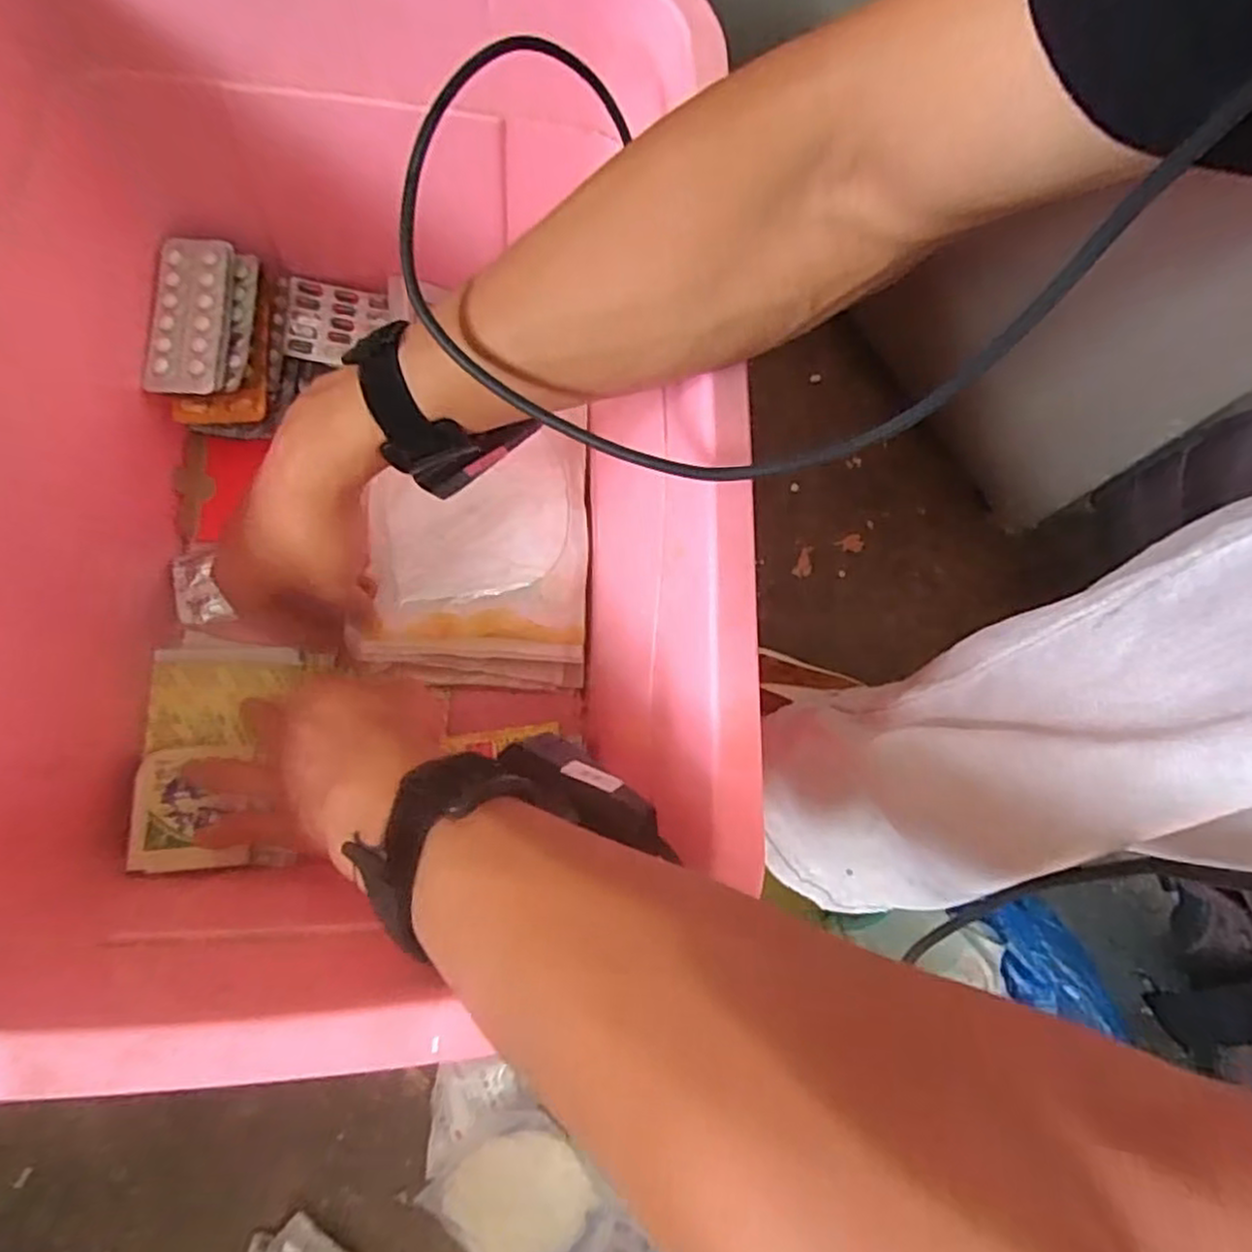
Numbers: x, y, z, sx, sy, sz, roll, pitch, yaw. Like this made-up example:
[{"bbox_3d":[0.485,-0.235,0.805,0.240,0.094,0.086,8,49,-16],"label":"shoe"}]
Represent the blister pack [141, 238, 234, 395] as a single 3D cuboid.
[{"bbox_3d":[-0.264,-0.187,0.442,0.041,0.011,0.099,2,78,-1],"label":"blister pack"}]

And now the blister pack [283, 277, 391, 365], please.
[{"bbox_3d":[-0.195,-0.205,0.497,0.062,0.008,0.057,4,88,-18],"label":"blister pack"}]

